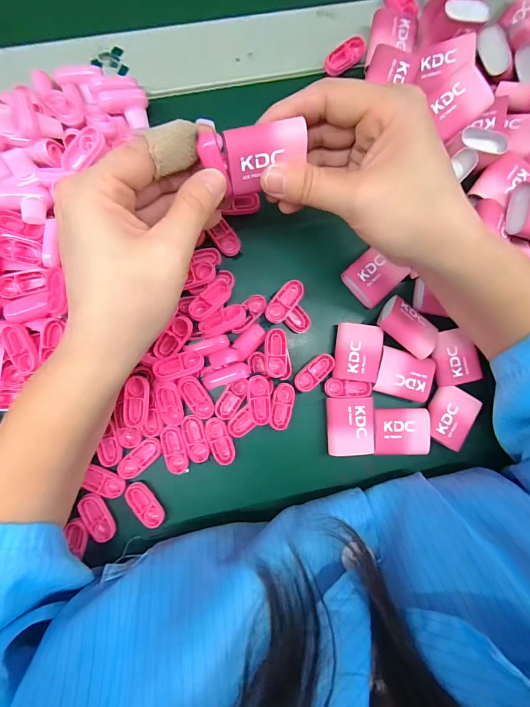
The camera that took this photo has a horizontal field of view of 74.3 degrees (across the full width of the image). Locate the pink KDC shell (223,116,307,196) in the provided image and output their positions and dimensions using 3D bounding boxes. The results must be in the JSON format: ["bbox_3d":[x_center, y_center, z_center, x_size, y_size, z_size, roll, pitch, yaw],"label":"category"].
[{"bbox_3d":[0.000,-0.104,0.186,0.040,0.015,0.031,-11,134,-3],"label":"pink KDC shell"}]

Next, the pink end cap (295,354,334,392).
[{"bbox_3d":[0.037,0.014,0.261,0.034,0.004,0.015,-42,93,-4],"label":"pink end cap"}]

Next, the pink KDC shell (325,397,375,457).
[{"bbox_3d":[0.064,0.054,0.259,0.033,0.011,0.042,-2,89,-5],"label":"pink KDC shell"}]

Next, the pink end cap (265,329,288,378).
[{"bbox_3d":[0.008,0.000,0.252,0.016,0.012,0.034,0,89,-5],"label":"pink end cap"}]

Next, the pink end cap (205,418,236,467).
[{"bbox_3d":[-0.032,0.063,0.252,0.016,0.004,0.034,-22,91,-5],"label":"pink end cap"}]

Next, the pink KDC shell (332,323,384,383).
[{"bbox_3d":[0.070,-0.001,0.260,0.034,0.010,0.041,5,89,-4],"label":"pink KDC shell"}]

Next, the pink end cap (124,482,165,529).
[{"bbox_3d":[-0.085,0.107,0.247,0.014,0.005,0.034,-39,92,-4],"label":"pink end cap"}]

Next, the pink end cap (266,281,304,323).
[{"bbox_3d":[0.014,-0.037,0.253,0.016,0.011,0.034,38,87,-3],"label":"pink end cap"}]

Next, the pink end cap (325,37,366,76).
[{"bbox_3d":[0.061,-0.227,0.268,0.032,0.008,0.015,-32,92,-4],"label":"pink end cap"}]

